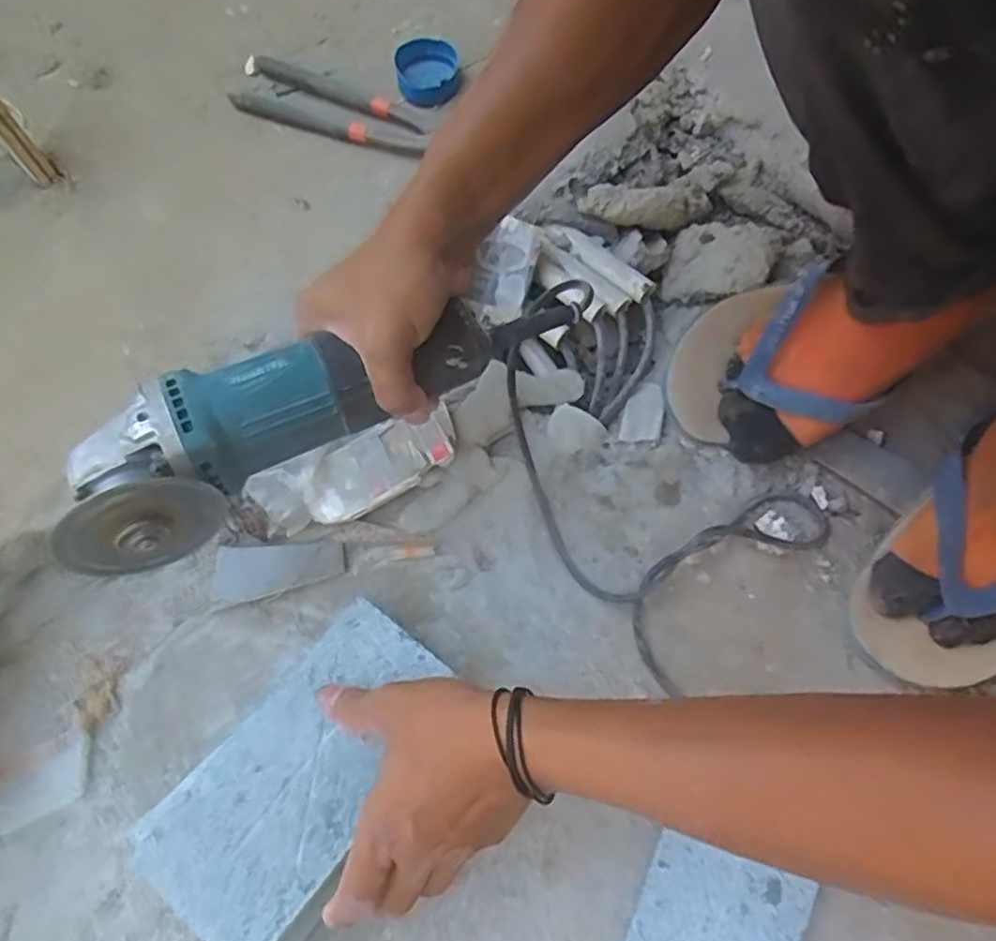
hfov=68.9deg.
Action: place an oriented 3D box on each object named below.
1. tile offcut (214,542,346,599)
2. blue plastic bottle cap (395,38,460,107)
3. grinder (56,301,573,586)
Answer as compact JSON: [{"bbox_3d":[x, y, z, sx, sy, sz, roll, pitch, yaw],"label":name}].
[{"bbox_3d":[-0.165,0.075,0.550,0.095,0.011,0.036,-4,67,1],"label":"tile offcut"},{"bbox_3d":[-0.060,-0.342,0.623,0.053,0.021,0.066,-14,67,-3],"label":"blue plastic bottle cap"},{"bbox_3d":[-0.104,-0.043,0.431,0.306,0.071,0.067,-29,68,-17],"label":"grinder"}]

